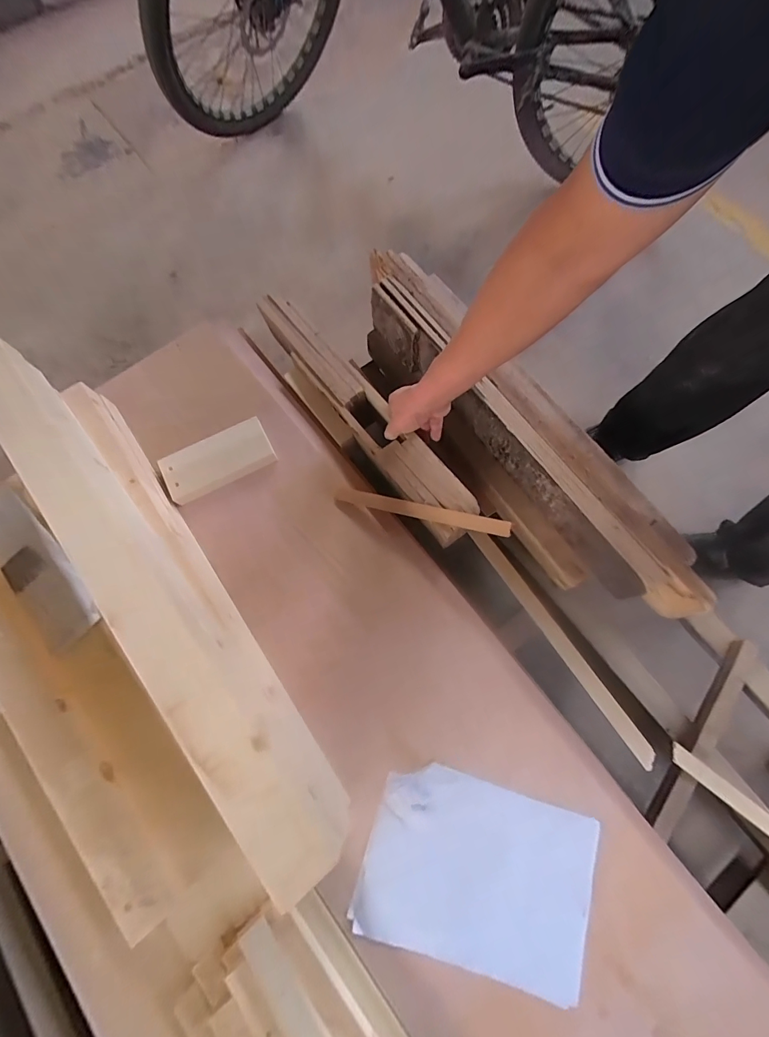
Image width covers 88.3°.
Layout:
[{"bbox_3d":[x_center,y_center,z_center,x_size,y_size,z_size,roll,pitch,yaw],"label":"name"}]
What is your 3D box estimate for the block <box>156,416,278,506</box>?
[{"bbox_3d":[-0.284,-0.101,0.673,0.180,0.024,0.085,-26,76,-7],"label":"block"}]

